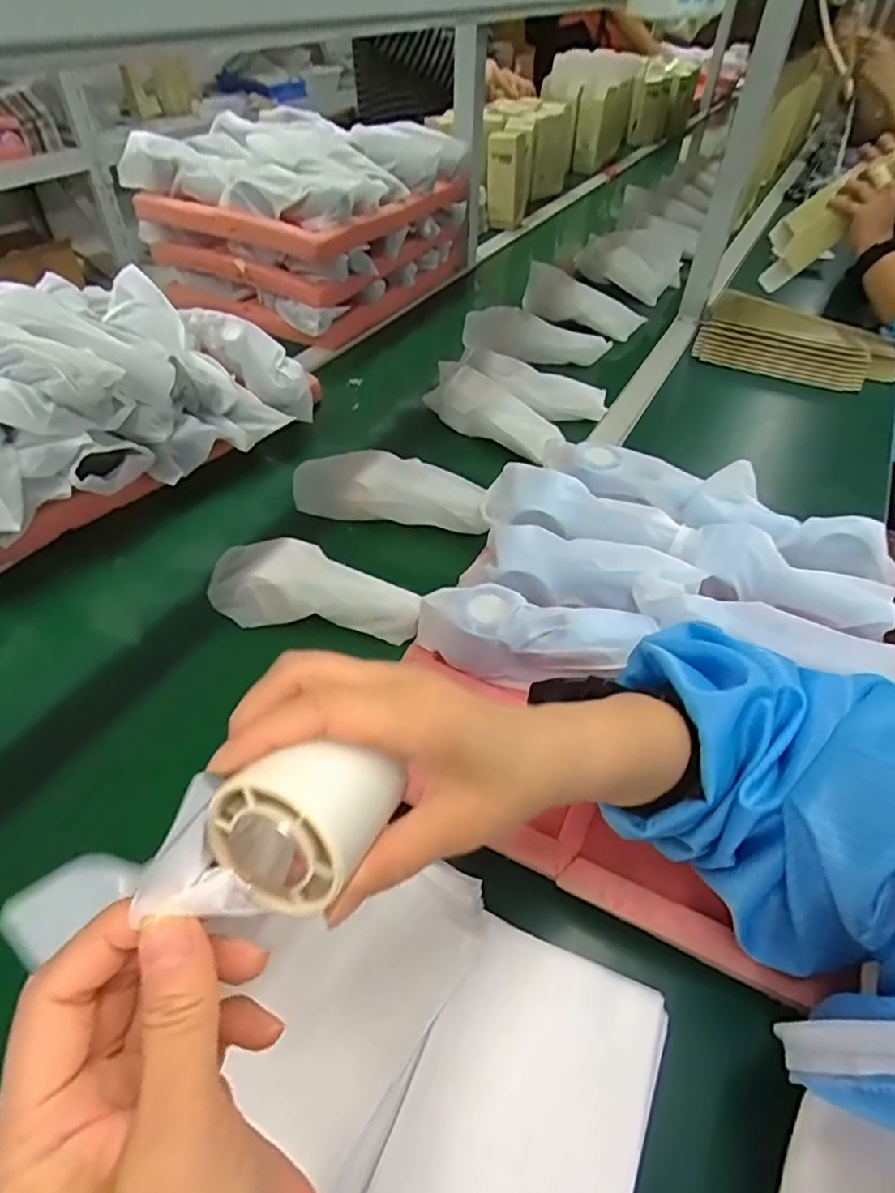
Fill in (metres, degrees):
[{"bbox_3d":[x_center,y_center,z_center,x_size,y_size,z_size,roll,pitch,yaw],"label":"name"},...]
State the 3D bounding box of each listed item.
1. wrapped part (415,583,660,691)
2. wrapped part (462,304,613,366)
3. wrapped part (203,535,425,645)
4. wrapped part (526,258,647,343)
[{"bbox_3d":[0.064,0.033,0.481,0.169,0.057,0.051,7,47,4],"label":"wrapped part"},{"bbox_3d":[0.128,-0.380,0.905,0.208,0.065,0.040,9,47,6],"label":"wrapped part"},{"bbox_3d":[-0.115,-0.007,0.539,0.187,0.050,0.067,12,47,9],"label":"wrapped part"},{"bbox_3d":[0.219,-0.468,0.987,0.196,0.076,0.055,21,47,-5],"label":"wrapped part"}]

